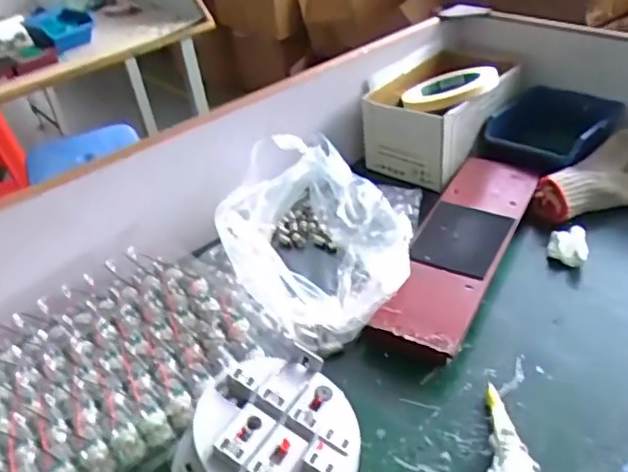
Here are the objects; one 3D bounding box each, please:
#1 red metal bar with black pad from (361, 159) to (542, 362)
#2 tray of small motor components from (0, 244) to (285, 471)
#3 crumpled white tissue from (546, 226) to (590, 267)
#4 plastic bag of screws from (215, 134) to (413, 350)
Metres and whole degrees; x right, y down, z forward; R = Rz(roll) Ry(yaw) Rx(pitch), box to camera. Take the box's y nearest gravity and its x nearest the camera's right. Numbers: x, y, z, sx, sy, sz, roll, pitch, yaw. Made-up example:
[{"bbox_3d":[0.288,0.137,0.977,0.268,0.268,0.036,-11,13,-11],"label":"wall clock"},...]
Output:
[{"bbox_3d":[0.143,0.011,0.576,0.085,0.034,0.291,14,43,26],"label":"red metal bar with black pad"},{"bbox_3d":[-0.171,0.102,0.484,0.269,0.051,0.188,-31,43,-28],"label":"tray of small motor components"},{"bbox_3d":[0.244,0.012,0.566,0.033,0.030,0.034,6,39,17],"label":"crumpled white tissue"},{"bbox_3d":[0.000,0.002,0.564,0.164,0.103,0.198,10,41,21],"label":"plastic bag of screws"}]

